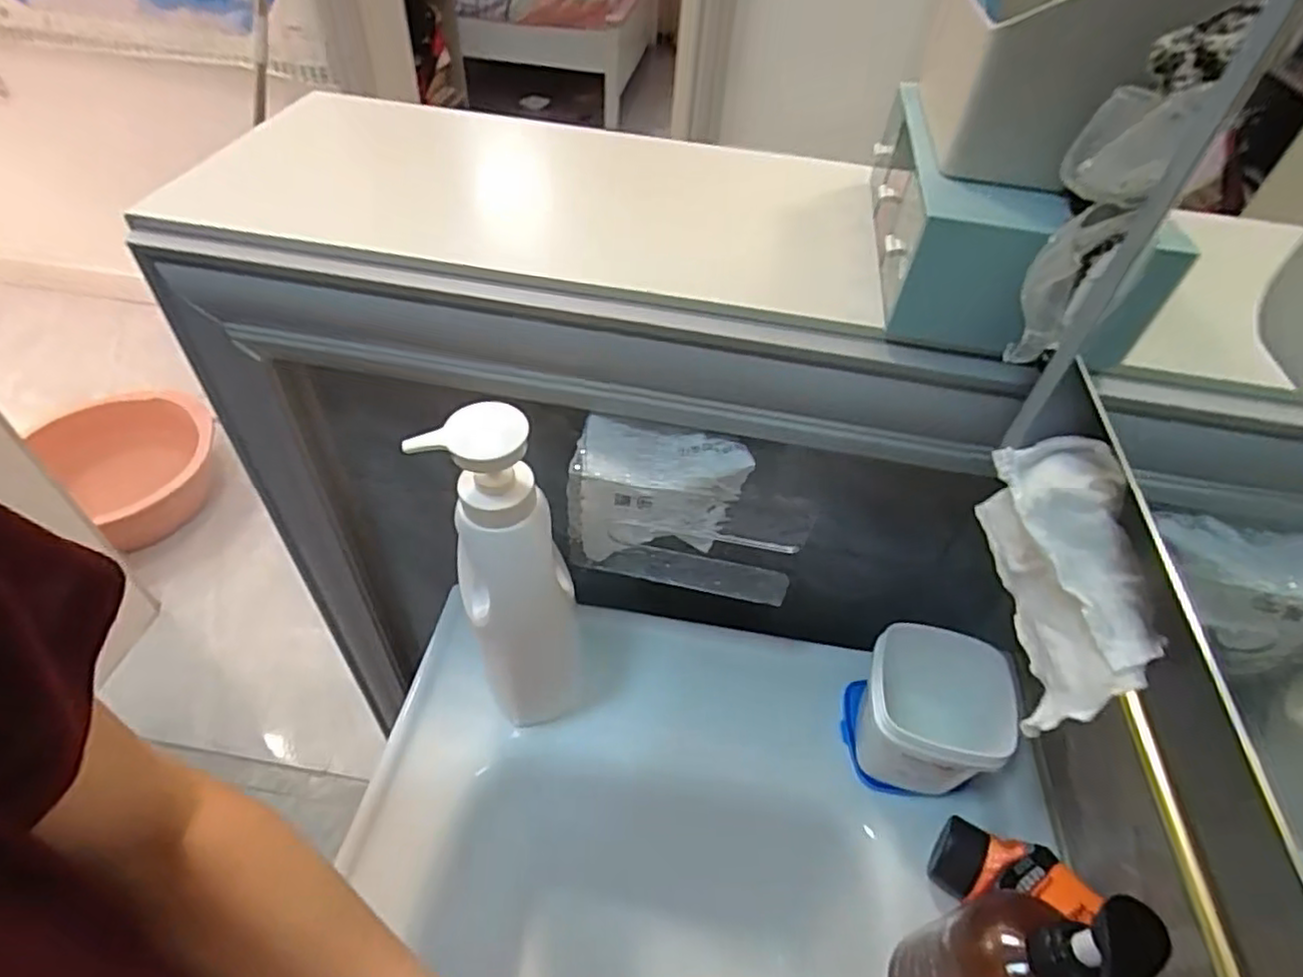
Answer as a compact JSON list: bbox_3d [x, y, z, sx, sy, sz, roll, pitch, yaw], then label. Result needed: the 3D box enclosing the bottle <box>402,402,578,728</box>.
[{"bbox_3d":[-0.092,0.059,0.461,0.073,0.269,0.057,23,49,16],"label":"bottle"}]

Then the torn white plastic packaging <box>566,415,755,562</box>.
[{"bbox_3d":[0.004,0.006,0.505,0.119,0.084,0.055,9,47,3],"label":"torn white plastic packaging"}]

